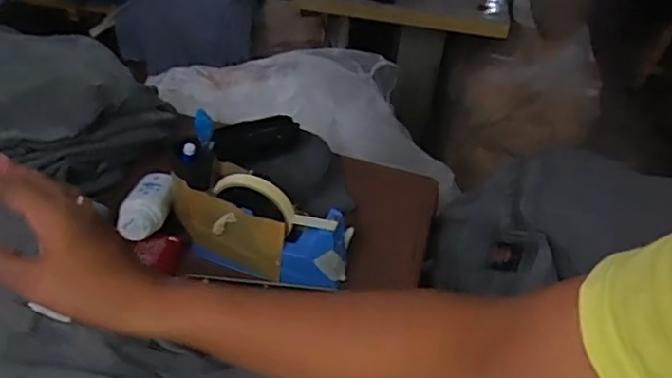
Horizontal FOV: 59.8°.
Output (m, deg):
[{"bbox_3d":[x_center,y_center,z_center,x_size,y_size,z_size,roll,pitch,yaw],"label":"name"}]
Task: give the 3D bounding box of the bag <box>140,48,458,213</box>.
[{"bbox_3d":[-0.046,-0.143,0.951,0.451,0.090,0.246,5,39,-1],"label":"bag"}]

